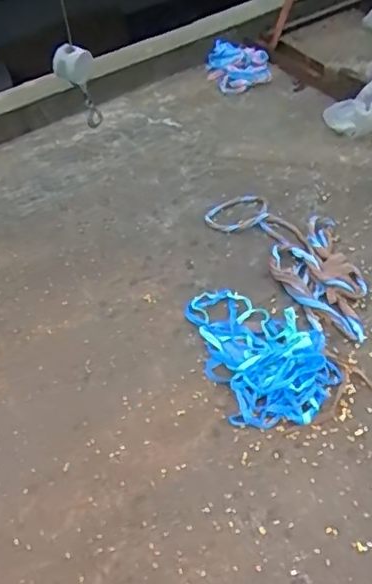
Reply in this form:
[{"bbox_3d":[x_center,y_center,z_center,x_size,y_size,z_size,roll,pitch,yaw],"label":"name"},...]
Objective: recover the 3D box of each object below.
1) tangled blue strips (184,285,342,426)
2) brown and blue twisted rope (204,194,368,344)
[{"bbox_3d":[0.207,0.136,1.555,0.330,0.075,0.493,-13,49,-5],"label":"tangled blue strips"},{"bbox_3d":[0.369,-0.135,1.810,0.315,0.032,0.705,-26,52,-16],"label":"brown and blue twisted rope"}]

